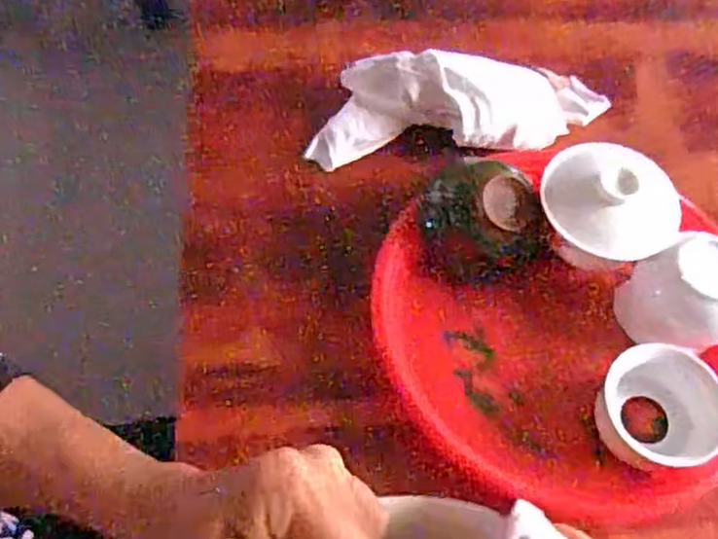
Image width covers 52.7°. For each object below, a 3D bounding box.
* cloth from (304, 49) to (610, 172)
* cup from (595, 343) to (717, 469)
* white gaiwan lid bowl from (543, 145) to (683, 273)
[{"bbox_3d":[0.077,-0.127,0.554,0.230,0.052,0.073,-3,60,-5],"label":"cloth"},{"bbox_3d":[0.180,0.087,0.442,0.074,0.037,0.071,1,60,-2],"label":"cup"},{"bbox_3d":[0.161,-0.047,0.463,0.084,0.035,0.082,1,60,-2],"label":"white gaiwan lid bowl"}]

